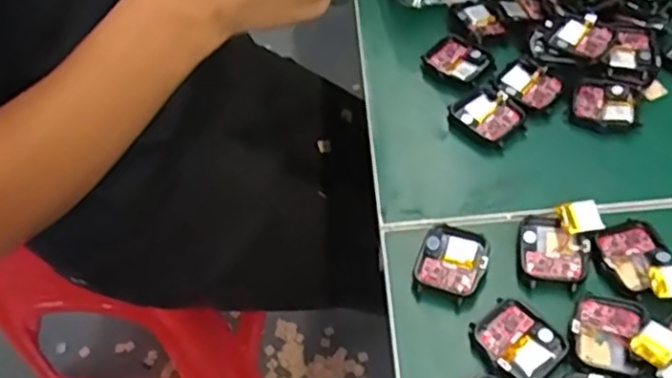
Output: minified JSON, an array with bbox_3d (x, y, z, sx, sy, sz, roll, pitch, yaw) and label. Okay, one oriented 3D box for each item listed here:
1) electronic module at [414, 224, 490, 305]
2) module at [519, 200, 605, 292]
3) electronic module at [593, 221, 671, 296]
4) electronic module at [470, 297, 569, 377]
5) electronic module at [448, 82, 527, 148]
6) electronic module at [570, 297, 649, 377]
[{"bbox_3d":[0.067,0.041,0.395,0.037,0.006,0.044,16,57,15],"label":"electronic module"},{"bbox_3d":[0.128,0.029,0.395,0.040,0.012,0.055,21,58,19],"label":"module"},{"bbox_3d":[0.168,0.038,0.387,0.037,0.011,0.038,-22,55,-11],"label":"electronic module"},{"bbox_3d":[0.097,0.081,0.364,0.036,0.006,0.044,-40,60,-22],"label":"electronic module"},{"bbox_3d":[0.102,-0.049,0.461,0.039,0.009,0.044,-35,59,-20],"label":"electronic module"},{"bbox_3d":[0.144,0.077,0.363,0.035,0.007,0.040,12,56,13],"label":"electronic module"}]

